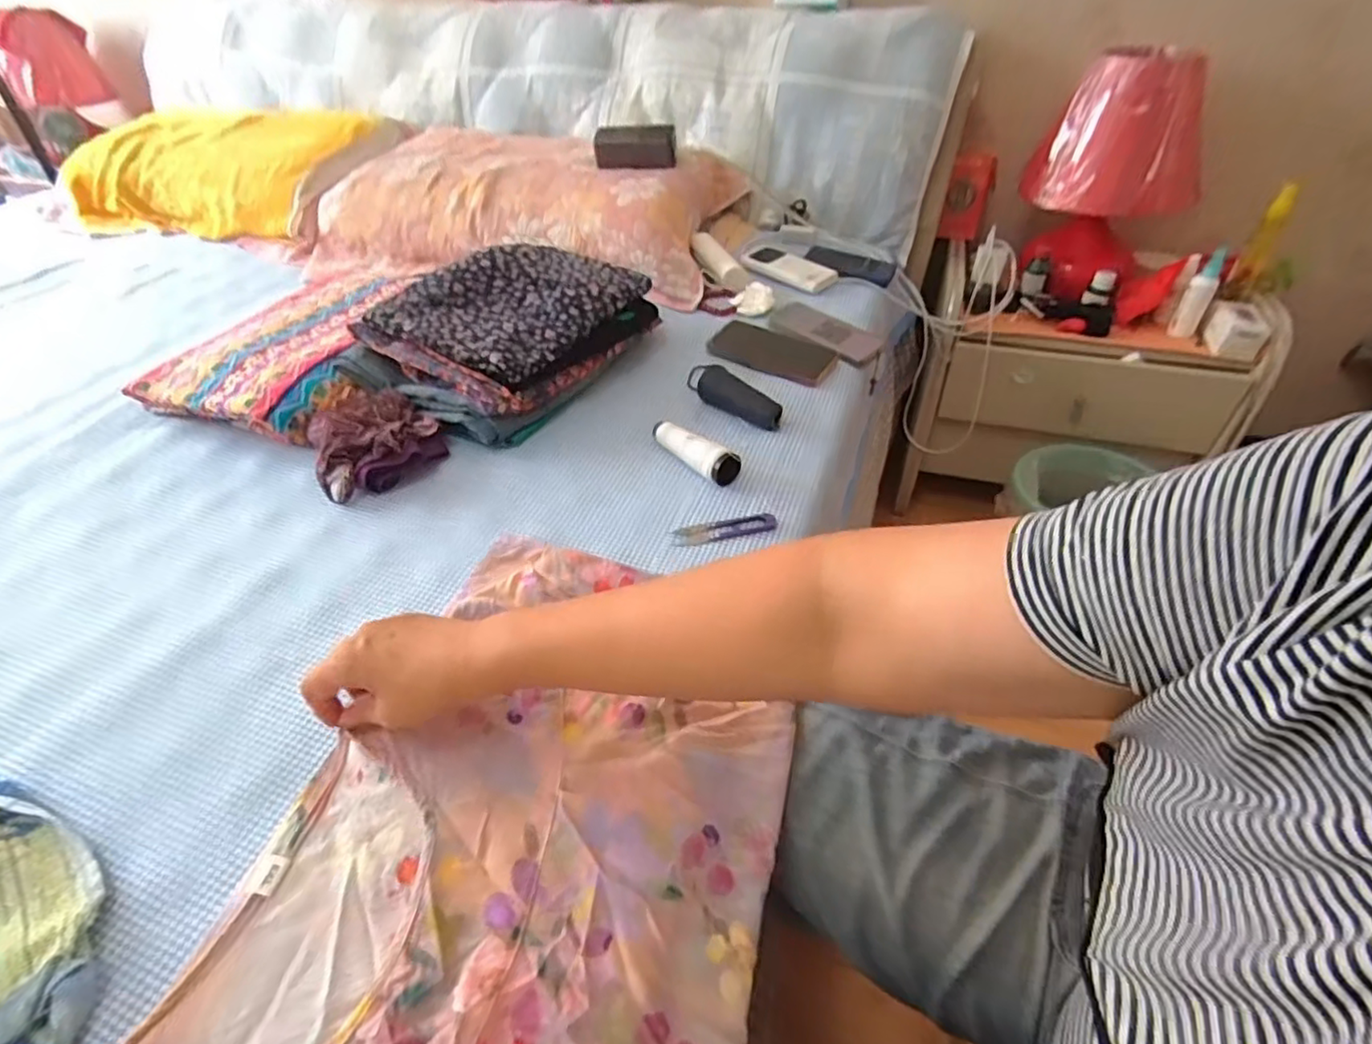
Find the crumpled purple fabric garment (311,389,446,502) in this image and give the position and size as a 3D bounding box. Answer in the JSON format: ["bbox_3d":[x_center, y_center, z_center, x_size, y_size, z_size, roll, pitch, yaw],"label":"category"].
[{"bbox_3d":[-0.331,-0.092,0.685,0.124,0.048,0.144,-21,47,-20],"label":"crumpled purple fabric garment"}]

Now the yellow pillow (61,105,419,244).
[{"bbox_3d":[-0.855,-0.655,1.194,0.595,0.186,0.306,13,45,14],"label":"yellow pillow"}]

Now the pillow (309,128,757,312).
[{"bbox_3d":[-0.268,-0.541,1.064,0.665,0.122,0.393,11,45,12],"label":"pillow"}]

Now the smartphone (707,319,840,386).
[{"bbox_3d":[0.113,-0.227,0.846,0.163,0.014,0.087,22,48,22],"label":"smartphone"}]

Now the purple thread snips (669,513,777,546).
[{"bbox_3d":[0.038,0.006,0.620,0.102,0.006,0.023,-12,44,-12],"label":"purple thread snips"}]

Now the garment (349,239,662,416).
[{"bbox_3d":[-0.196,-0.243,0.785,0.200,0.109,0.307,23,48,23],"label":"garment"}]

